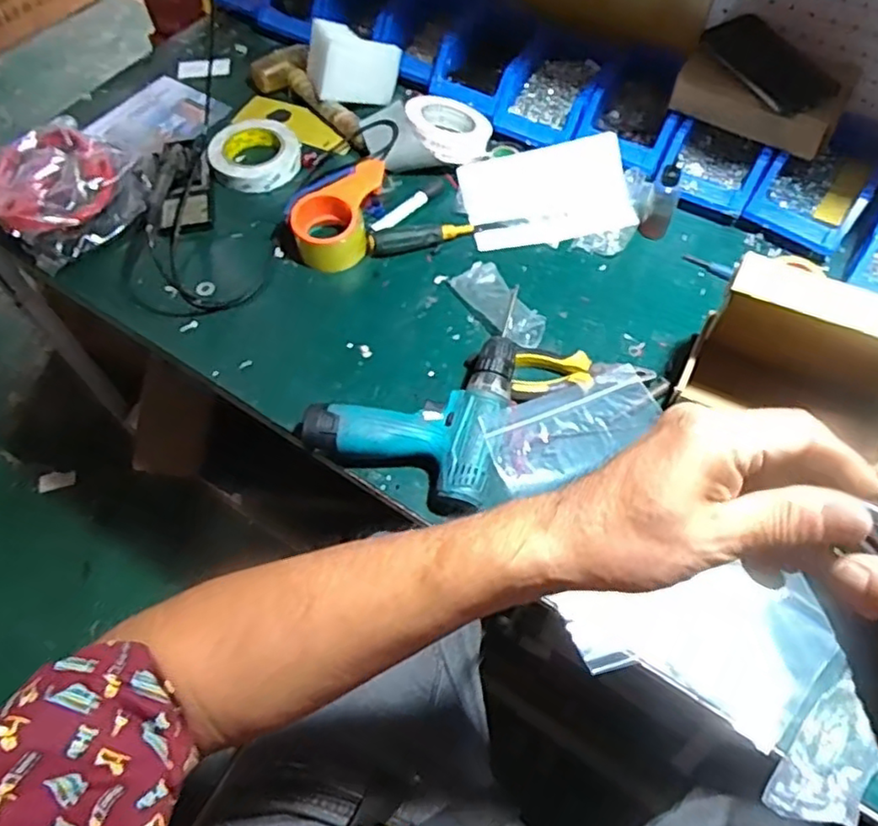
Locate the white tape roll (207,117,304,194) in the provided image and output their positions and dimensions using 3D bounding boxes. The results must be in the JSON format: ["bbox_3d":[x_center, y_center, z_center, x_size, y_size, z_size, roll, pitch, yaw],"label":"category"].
[{"bbox_3d":[-0.254,-0.359,0.893,0.122,0.029,0.143,-21,62,-11],"label":"white tape roll"}]

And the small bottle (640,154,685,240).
[{"bbox_3d":[0.274,-0.259,0.784,0.032,0.106,0.036,19,62,11],"label":"small bottle"}]

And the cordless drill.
[{"bbox_3d":[-0.017,-0.026,0.686,0.190,0.059,0.244,14,61,9],"label":"cordless drill"}]

